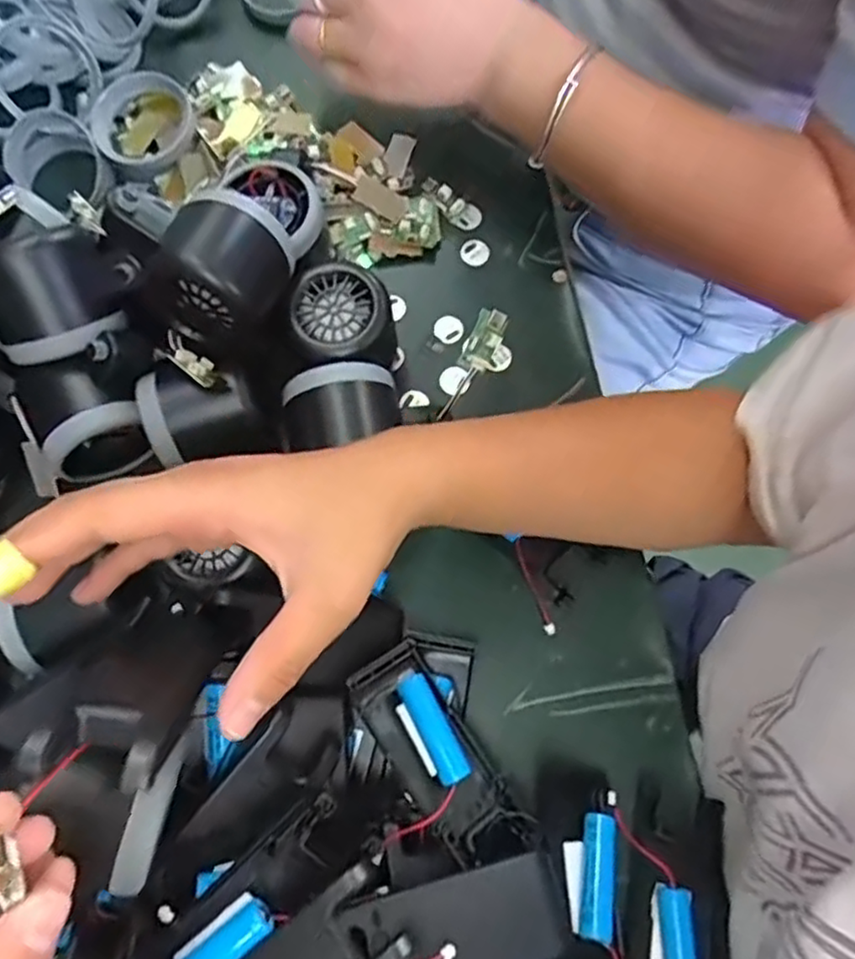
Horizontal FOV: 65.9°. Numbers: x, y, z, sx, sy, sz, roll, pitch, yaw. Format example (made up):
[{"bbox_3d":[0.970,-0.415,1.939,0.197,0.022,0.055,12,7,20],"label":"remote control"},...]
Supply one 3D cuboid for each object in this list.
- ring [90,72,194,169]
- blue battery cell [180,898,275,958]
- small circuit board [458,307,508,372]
[{"bbox_3d":[-0.168,-0.213,0.392,0.056,0.021,0.049,-2,75,-2],"label":"ring"},{"bbox_3d":[-0.082,0.182,0.252,0.050,0.014,0.014,-37,79,-10],"label":"blue battery cell"},{"bbox_3d":[0.029,-0.069,0.326,0.016,0.007,0.031,24,94,5],"label":"small circuit board"}]

